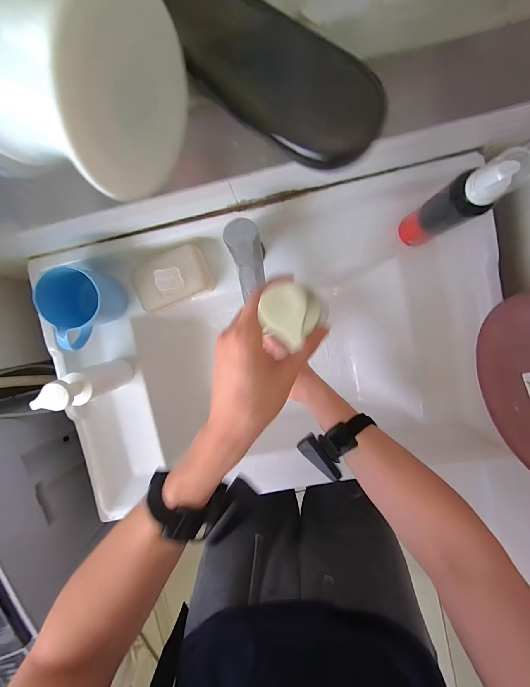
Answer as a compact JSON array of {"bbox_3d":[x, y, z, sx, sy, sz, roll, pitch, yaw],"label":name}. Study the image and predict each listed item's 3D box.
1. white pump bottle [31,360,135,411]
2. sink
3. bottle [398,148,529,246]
[{"bbox_3d":[-0.257,0.059,0.457,0.044,0.171,0.045,-17,94,6],"label":"white pump bottle"},{"bbox_3d":[0.011,-0.004,0.569,0.707,0.180,0.427,-11,95,6],"label":"sink"},{"bbox_3d":[0.218,-0.160,0.366,0.037,0.208,0.045,-34,92,7],"label":"bottle"}]

